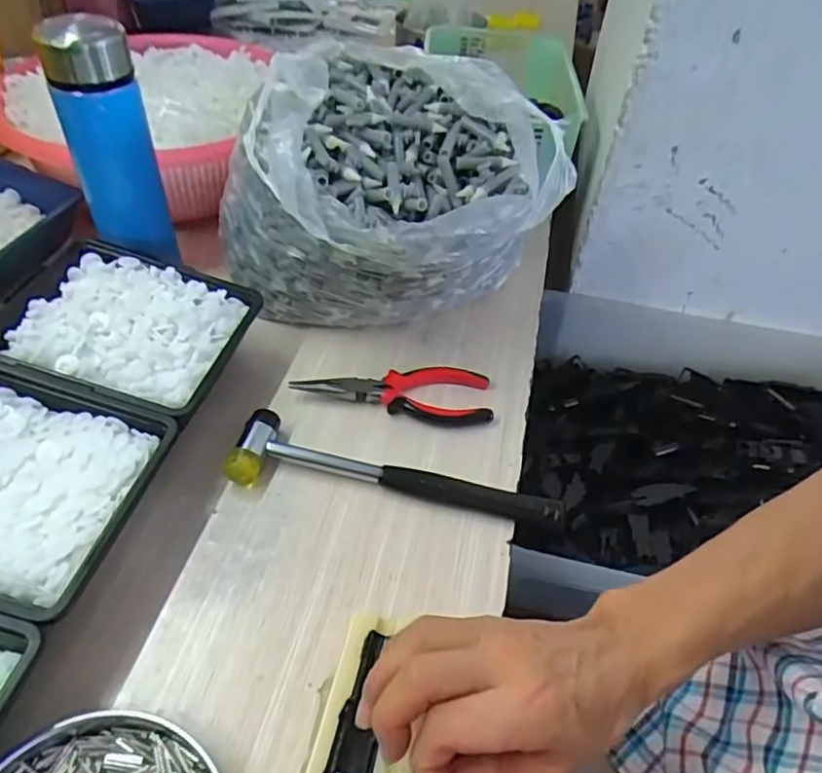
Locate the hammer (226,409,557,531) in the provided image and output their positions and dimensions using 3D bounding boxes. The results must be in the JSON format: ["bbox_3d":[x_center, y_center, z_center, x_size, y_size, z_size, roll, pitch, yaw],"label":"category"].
[{"bbox_3d":[-0.012,0.064,0.458,0.236,0.033,0.057,7,45,2],"label":"hammer"}]

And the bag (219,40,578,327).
[{"bbox_3d":[-0.023,-0.155,0.534,0.230,0.179,0.238,-31,56,-30],"label":"bag"}]

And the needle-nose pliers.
[{"bbox_3d":[-0.014,0.004,0.510,0.158,0.015,0.055,2,46,-4],"label":"needle-nose pliers"}]

